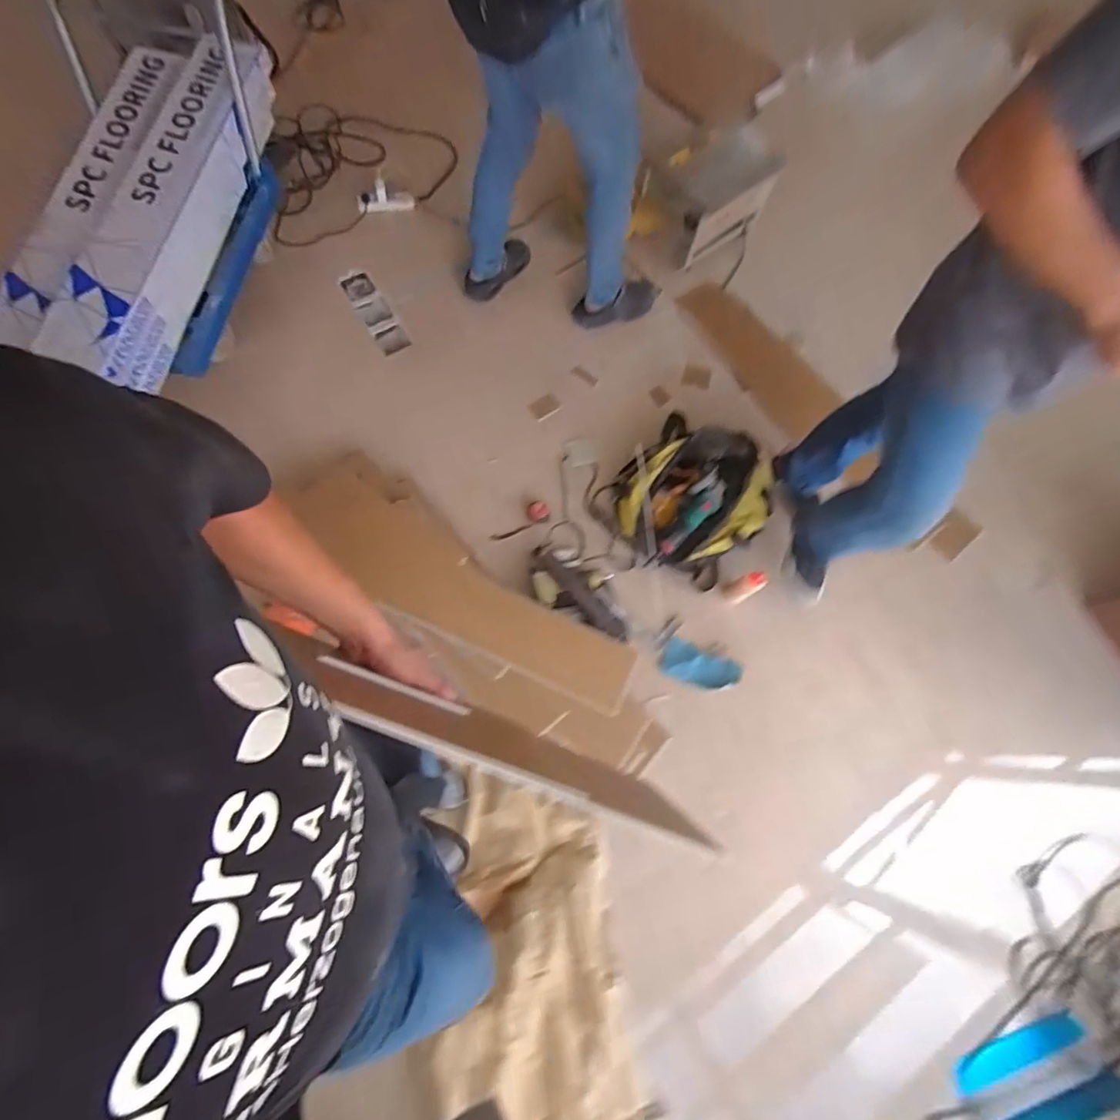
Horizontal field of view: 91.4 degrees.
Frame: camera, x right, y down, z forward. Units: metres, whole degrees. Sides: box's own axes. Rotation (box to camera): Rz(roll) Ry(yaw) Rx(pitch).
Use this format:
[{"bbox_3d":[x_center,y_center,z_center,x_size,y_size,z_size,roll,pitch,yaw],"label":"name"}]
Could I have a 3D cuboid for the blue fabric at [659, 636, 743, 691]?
[{"bbox_3d":[0.408,0.312,1.585,0.220,0.027,0.117,23,72,3],"label":"blue fabric"}]

